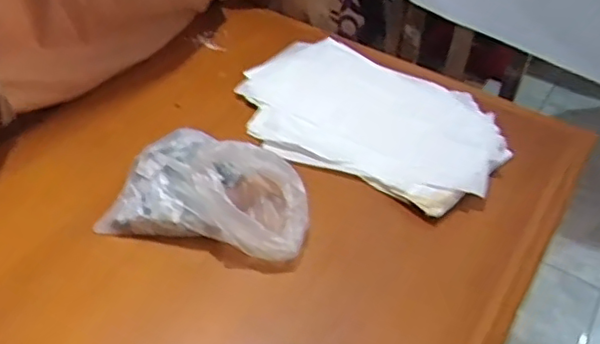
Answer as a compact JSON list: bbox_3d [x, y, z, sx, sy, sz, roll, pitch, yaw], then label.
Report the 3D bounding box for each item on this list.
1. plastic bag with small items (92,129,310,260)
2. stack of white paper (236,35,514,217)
[{"bbox_3d":[-0.117,0.008,0.870,0.272,0.110,0.191,10,43,6],"label":"plastic bag with small items"},{"bbox_3d":[0.113,-0.095,1.049,0.443,0.033,0.305,26,47,21],"label":"stack of white paper"}]

